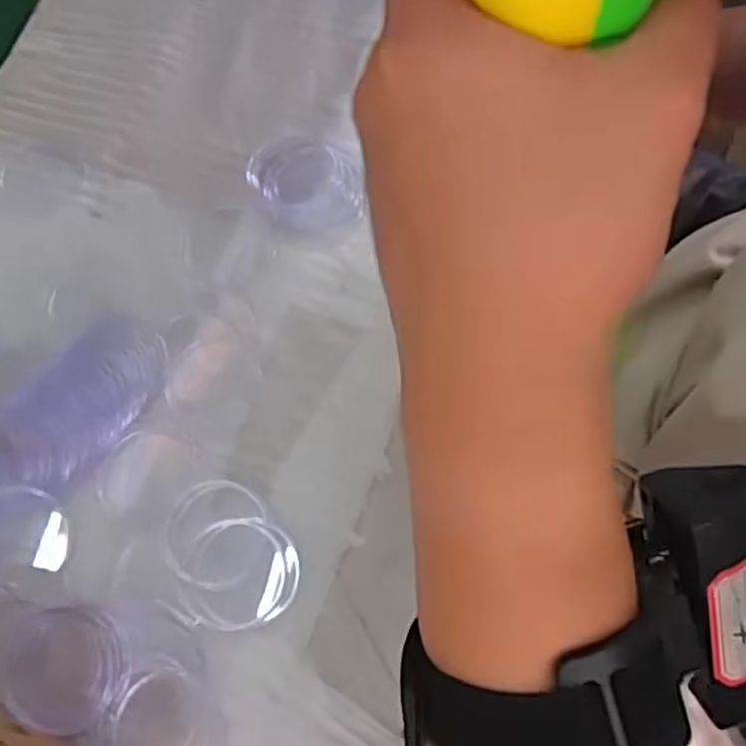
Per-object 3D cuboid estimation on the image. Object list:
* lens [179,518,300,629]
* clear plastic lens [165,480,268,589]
[{"bbox_3d":[-0.056,0.083,0.317,0.047,0.004,0.043,-1,71,2],"label":"lens"},{"bbox_3d":[-0.067,0.068,0.322,0.042,0.004,0.043,-1,71,2],"label":"clear plastic lens"}]

